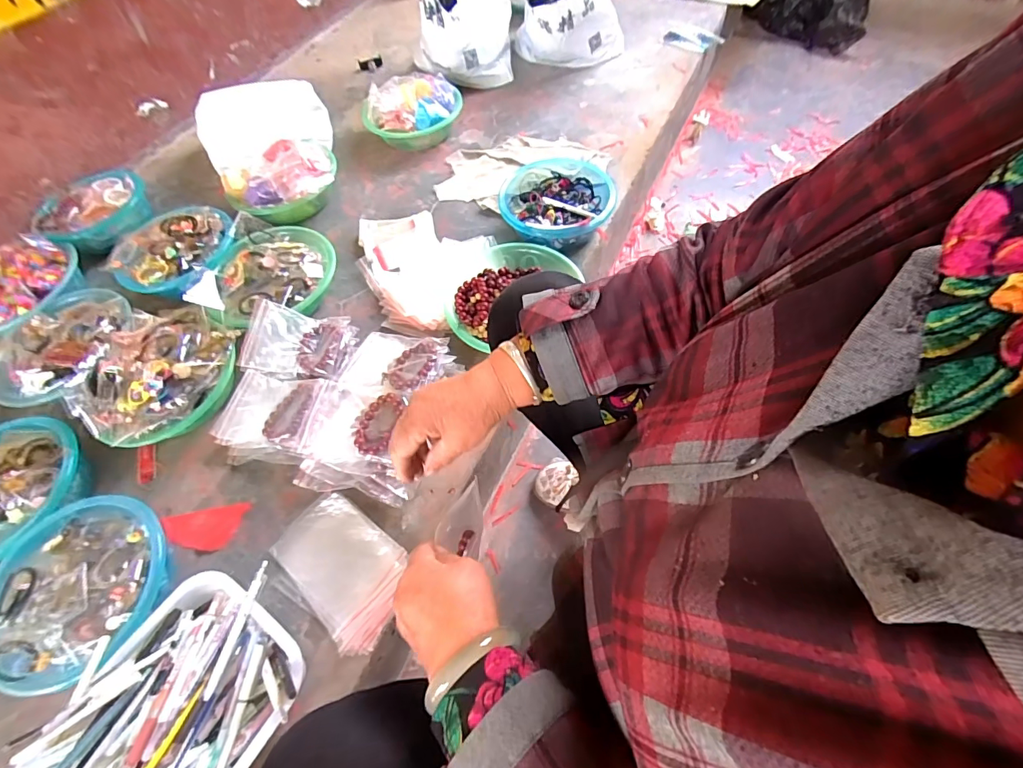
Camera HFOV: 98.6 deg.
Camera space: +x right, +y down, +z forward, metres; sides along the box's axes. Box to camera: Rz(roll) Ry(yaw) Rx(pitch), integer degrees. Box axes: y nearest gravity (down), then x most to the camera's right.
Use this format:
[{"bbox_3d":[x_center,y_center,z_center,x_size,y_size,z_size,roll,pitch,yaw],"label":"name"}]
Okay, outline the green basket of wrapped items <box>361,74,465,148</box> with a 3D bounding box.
[{"bbox_3d":[-0.240,-0.661,1.071,0.233,0.113,0.206,-4,61,2],"label":"green basket of wrapped items"}]

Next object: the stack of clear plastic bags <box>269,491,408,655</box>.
[{"bbox_3d":[-0.231,0.249,0.604,0.197,0.021,0.129,37,69,21],"label":"stack of clear plastic bags"}]

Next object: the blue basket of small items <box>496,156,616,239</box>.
[{"bbox_3d":[0.096,-0.375,0.904,0.229,0.078,0.262,4,61,6],"label":"blue basket of small items"}]

